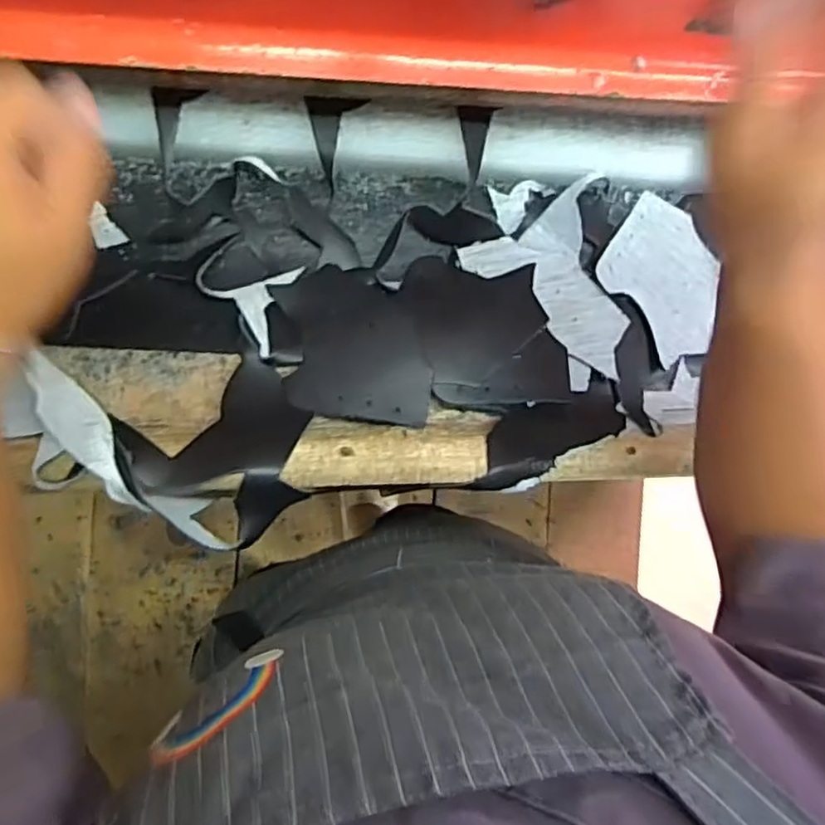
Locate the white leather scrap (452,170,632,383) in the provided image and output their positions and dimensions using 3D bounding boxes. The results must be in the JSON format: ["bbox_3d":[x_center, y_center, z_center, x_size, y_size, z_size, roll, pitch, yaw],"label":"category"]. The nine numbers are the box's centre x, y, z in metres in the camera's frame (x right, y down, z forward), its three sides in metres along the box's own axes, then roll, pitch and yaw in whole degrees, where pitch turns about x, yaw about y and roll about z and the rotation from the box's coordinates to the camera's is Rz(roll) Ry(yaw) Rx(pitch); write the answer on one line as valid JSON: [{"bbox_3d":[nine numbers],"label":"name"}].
[{"bbox_3d":[0.117,-0.091,0.505,0.110,0.027,0.134,-30,92,-8],"label":"white leather scrap"}]

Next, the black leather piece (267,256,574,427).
[{"bbox_3d":[0.009,-0.054,0.480,0.195,0.022,0.114,-6,89,-8],"label":"black leather piece"}]

